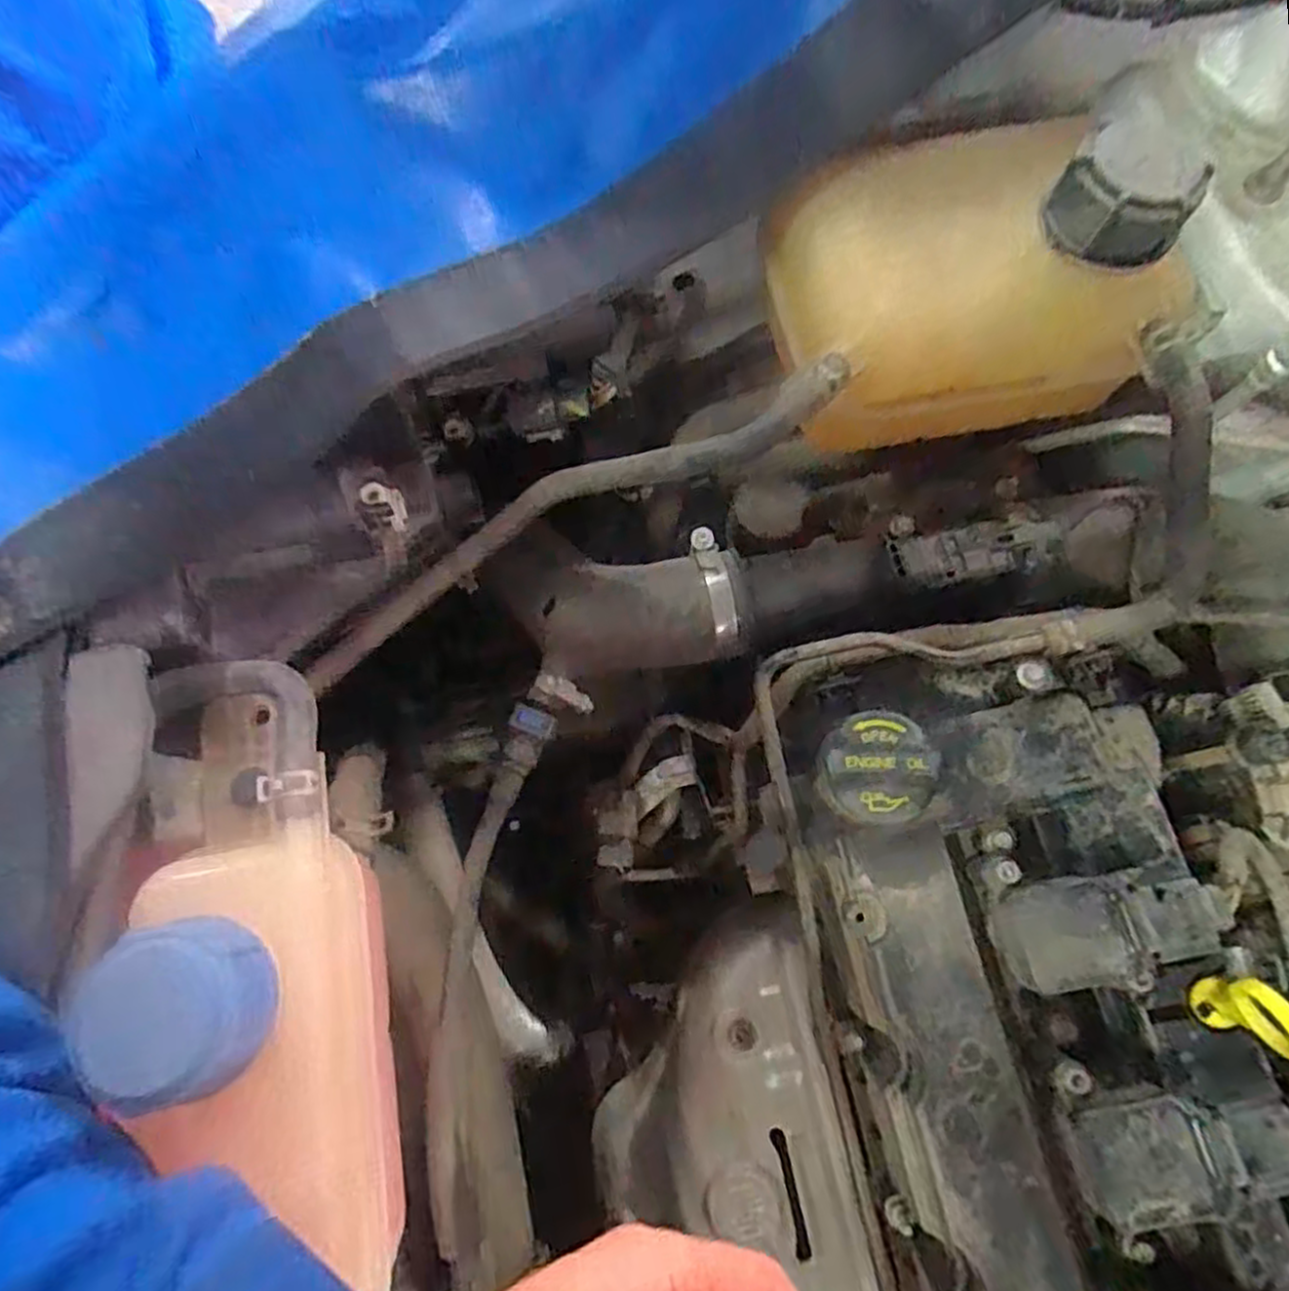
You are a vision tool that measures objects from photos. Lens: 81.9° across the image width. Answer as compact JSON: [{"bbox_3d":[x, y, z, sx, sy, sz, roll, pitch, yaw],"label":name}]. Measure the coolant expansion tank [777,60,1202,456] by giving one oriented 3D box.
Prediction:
[{"bbox_3d":[0.155,-0.200,0.367,0.176,0.138,0.142,-6,72,-3],"label":"coolant expansion tank"}]

